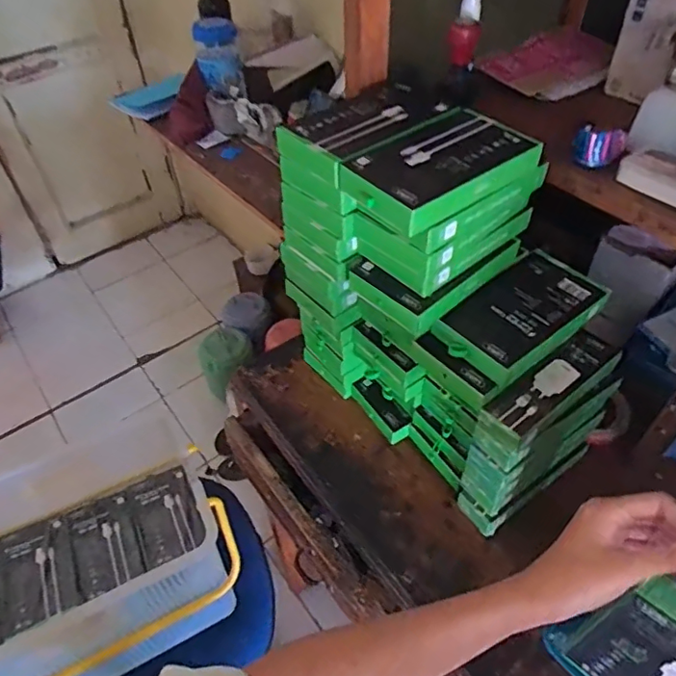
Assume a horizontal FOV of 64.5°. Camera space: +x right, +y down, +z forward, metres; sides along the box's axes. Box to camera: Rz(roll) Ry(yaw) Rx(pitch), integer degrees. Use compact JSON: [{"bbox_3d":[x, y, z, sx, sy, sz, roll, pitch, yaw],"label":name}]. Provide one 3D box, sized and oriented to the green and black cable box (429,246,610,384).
[{"bbox_3d":[0.180,-0.024,0.525,0.167,0.024,0.088,-33,54,-24],"label":"green and black cable box"}]

